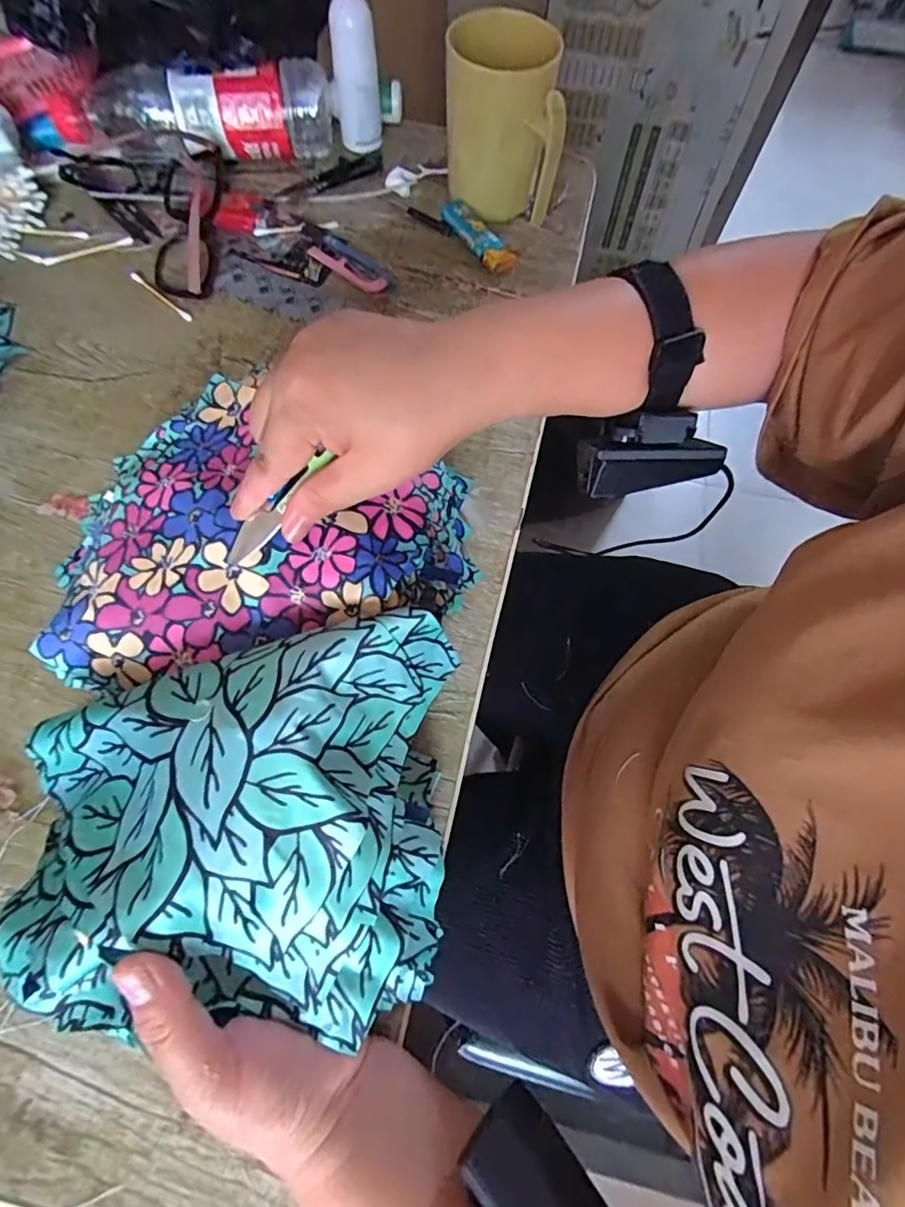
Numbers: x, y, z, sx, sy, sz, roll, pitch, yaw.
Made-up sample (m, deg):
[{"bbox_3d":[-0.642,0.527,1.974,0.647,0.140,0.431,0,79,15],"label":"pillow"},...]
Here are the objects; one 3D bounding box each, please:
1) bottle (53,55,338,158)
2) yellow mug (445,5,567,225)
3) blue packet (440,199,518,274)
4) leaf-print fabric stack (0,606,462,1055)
[{"bbox_3d":[-0.214,-0.406,0.455,0.225,0.060,0.073,-10,70,-7],"label":"bottle"},{"bbox_3d":[0.040,-0.372,0.432,0.090,0.107,0.087,7,69,0],"label":"yellow mug"},{"bbox_3d":[0.021,-0.307,0.456,0.024,0.014,0.082,-36,75,-15],"label":"blue packet"},{"bbox_3d":[-0.096,0.088,0.247,0.182,0.073,0.170,4,69,-2],"label":"leaf-print fabric stack"}]

